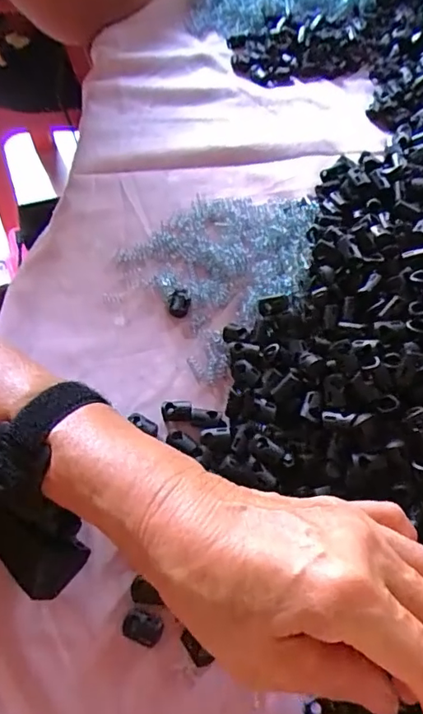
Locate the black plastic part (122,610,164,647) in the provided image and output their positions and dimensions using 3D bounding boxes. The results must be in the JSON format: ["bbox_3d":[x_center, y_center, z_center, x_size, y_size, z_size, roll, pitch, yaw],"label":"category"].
[{"bbox_3d":[-0.036,0.143,0.279,0.020,0.008,0.015,16,62,13],"label":"black plastic part"}]

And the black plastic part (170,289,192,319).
[{"bbox_3d":[-0.023,-0.039,0.383,0.015,0.008,0.020,5,60,7],"label":"black plastic part"}]

